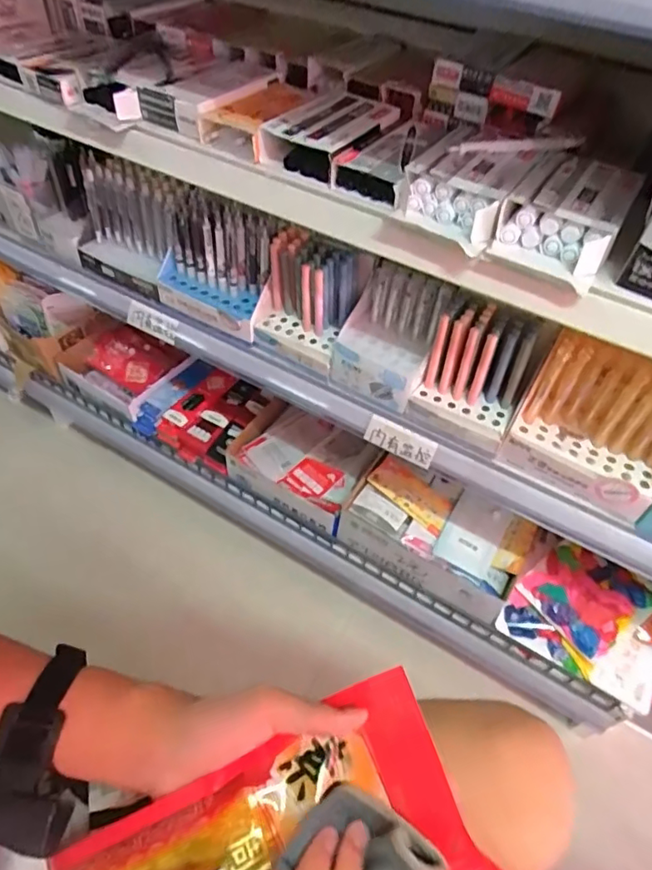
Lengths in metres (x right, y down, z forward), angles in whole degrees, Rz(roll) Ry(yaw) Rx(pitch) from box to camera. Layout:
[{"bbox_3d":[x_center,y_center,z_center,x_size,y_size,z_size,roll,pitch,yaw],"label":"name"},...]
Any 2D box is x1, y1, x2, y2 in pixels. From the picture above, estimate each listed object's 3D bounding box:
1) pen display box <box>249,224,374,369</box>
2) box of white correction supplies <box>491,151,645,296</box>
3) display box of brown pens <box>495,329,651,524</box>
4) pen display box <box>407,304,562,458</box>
[{"bbox_3d":[-0.023,-0.181,0.690,0.118,0.121,0.114,22,52,13],"label":"pen display box"},{"bbox_3d":[0.218,-0.193,0.480,0.089,0.046,0.157,32,55,20],"label":"box of white correction supplies"},{"bbox_3d":[0.296,-0.008,0.576,0.163,0.139,0.078,28,53,17],"label":"display box of brown pens"},{"bbox_3d":[0.178,-0.072,0.627,0.118,0.129,0.095,25,53,15],"label":"pen display box"}]

